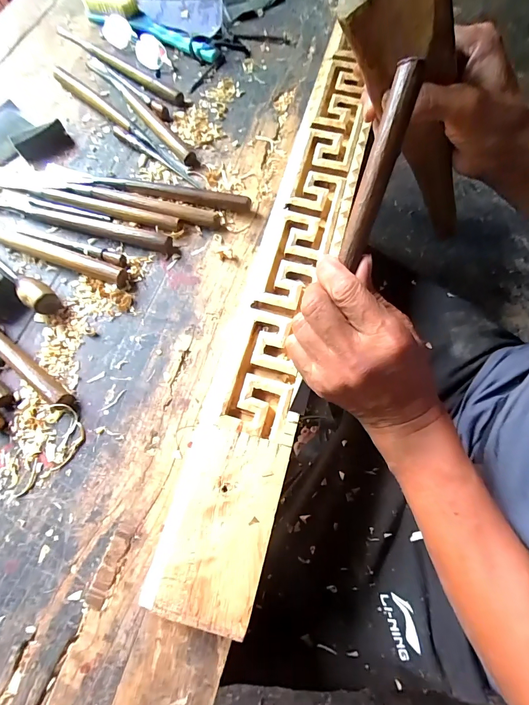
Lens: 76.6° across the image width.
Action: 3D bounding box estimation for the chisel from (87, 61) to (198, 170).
[{"bbox_3d":[-0.165,-0.322,0.435,0.015,0.014,0.251,-37,75,-11],"label":"chisel"}]

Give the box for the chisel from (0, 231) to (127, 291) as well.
[{"bbox_3d":[-0.250,-0.116,0.370,0.220,0.016,0.026,19,73,7],"label":"chisel"}]

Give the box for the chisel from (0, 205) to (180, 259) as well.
[{"bbox_3d":[-0.216,-0.148,0.380,0.243,0.017,0.020,15,72,6],"label":"chisel"}]

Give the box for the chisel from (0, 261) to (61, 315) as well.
[{"bbox_3d":[-0.291,-0.095,0.361,0.178,0.025,0.026,33,75,11],"label":"chisel"}]

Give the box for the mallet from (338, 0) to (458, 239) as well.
[{"bbox_3d":[0.152,-0.202,0.326,0.061,0.301,0.044,-15,69,29],"label":"mallet"}]

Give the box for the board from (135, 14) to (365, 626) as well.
[{"bbox_3d":[0.024,-0.085,0.347,0.086,0.032,0.611,14,72,5],"label":"board"}]

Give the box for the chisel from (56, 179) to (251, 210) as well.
[{"bbox_3d":[-0.127,-0.189,0.390,0.225,0.018,0.019,10,72,4],"label":"chisel"}]

